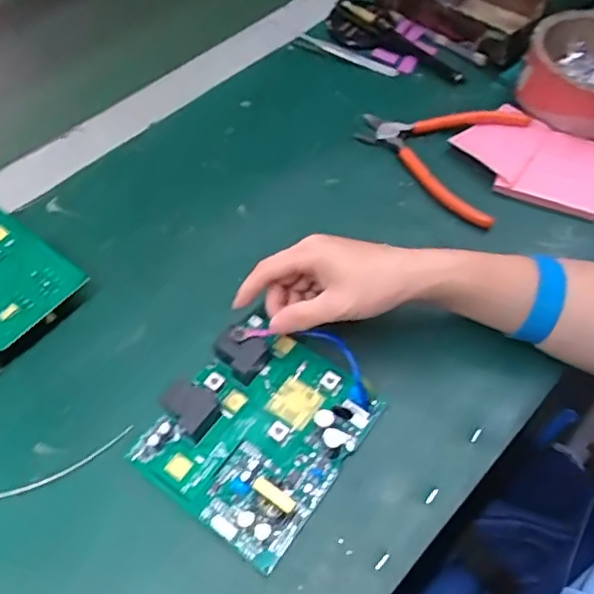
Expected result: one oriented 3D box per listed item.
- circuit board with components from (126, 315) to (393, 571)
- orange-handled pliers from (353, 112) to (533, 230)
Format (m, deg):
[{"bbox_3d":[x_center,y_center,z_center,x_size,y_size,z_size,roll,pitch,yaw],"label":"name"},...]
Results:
[{"bbox_3d":[-0.024,0.079,0.370,0.114,0.025,0.129,32,62,19],"label":"circuit board with components"},{"bbox_3d":[0.122,-0.134,0.522,0.135,0.017,0.139,21,59,12],"label":"orange-handled pliers"}]

